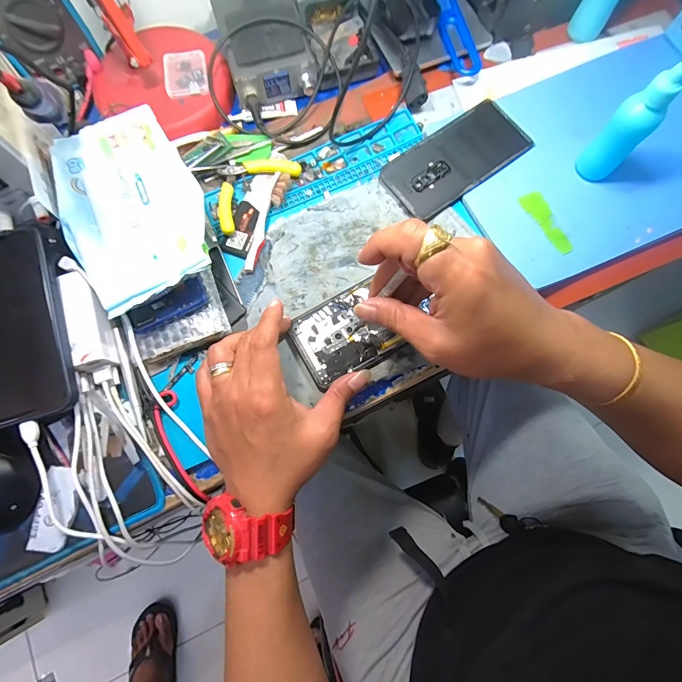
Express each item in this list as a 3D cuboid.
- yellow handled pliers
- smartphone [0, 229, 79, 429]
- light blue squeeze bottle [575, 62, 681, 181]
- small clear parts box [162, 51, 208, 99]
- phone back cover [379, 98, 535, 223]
[{"bbox_3d":[-0.096,-0.158,0.367,0.060,0.013,0.099,42,80,10],"label":"yellow handled pliers"},{"bbox_3d":[-0.270,-0.011,0.299,0.079,0.010,0.156,-16,82,-3],"label":"smartphone"},{"bbox_3d":[0.256,-0.191,0.316,0.032,0.117,0.034,44,80,10],"label":"light blue squeeze bottle"},{"bbox_3d":[-0.164,-0.282,0.386,0.043,0.011,0.052,-10,76,-2],"label":"small clear parts box"},{"bbox_3d":[0.118,-0.185,0.373,0.150,0.009,0.071,-36,78,-8],"label":"phone back cover"}]

